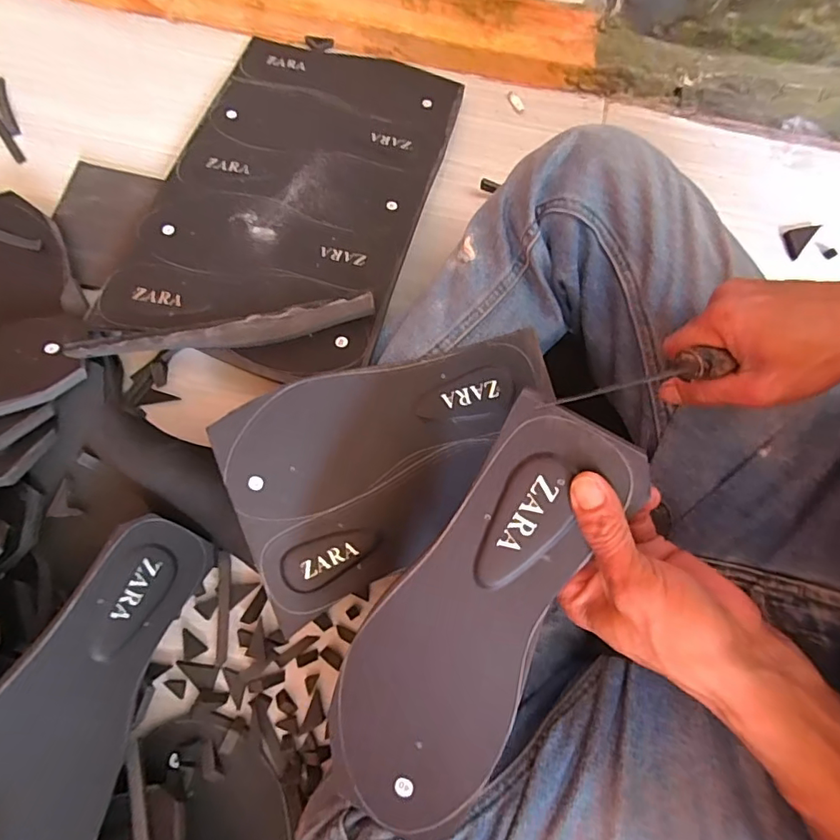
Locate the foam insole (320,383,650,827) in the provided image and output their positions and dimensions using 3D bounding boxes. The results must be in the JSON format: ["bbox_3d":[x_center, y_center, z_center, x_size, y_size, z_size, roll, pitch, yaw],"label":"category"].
[{"bbox_3d":[0.026,0.111,0.288,0.091,0.015,0.252,28,99,6],"label":"foam insole"}]

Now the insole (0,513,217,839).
[{"bbox_3d":[-0.225,0.184,0.343,0.099,0.018,0.245,40,51,-35],"label":"insole"}]

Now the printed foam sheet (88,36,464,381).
[{"bbox_3d":[-0.125,-0.244,0.535,0.255,0.015,0.427,13,66,5],"label":"printed foam sheet"}]

